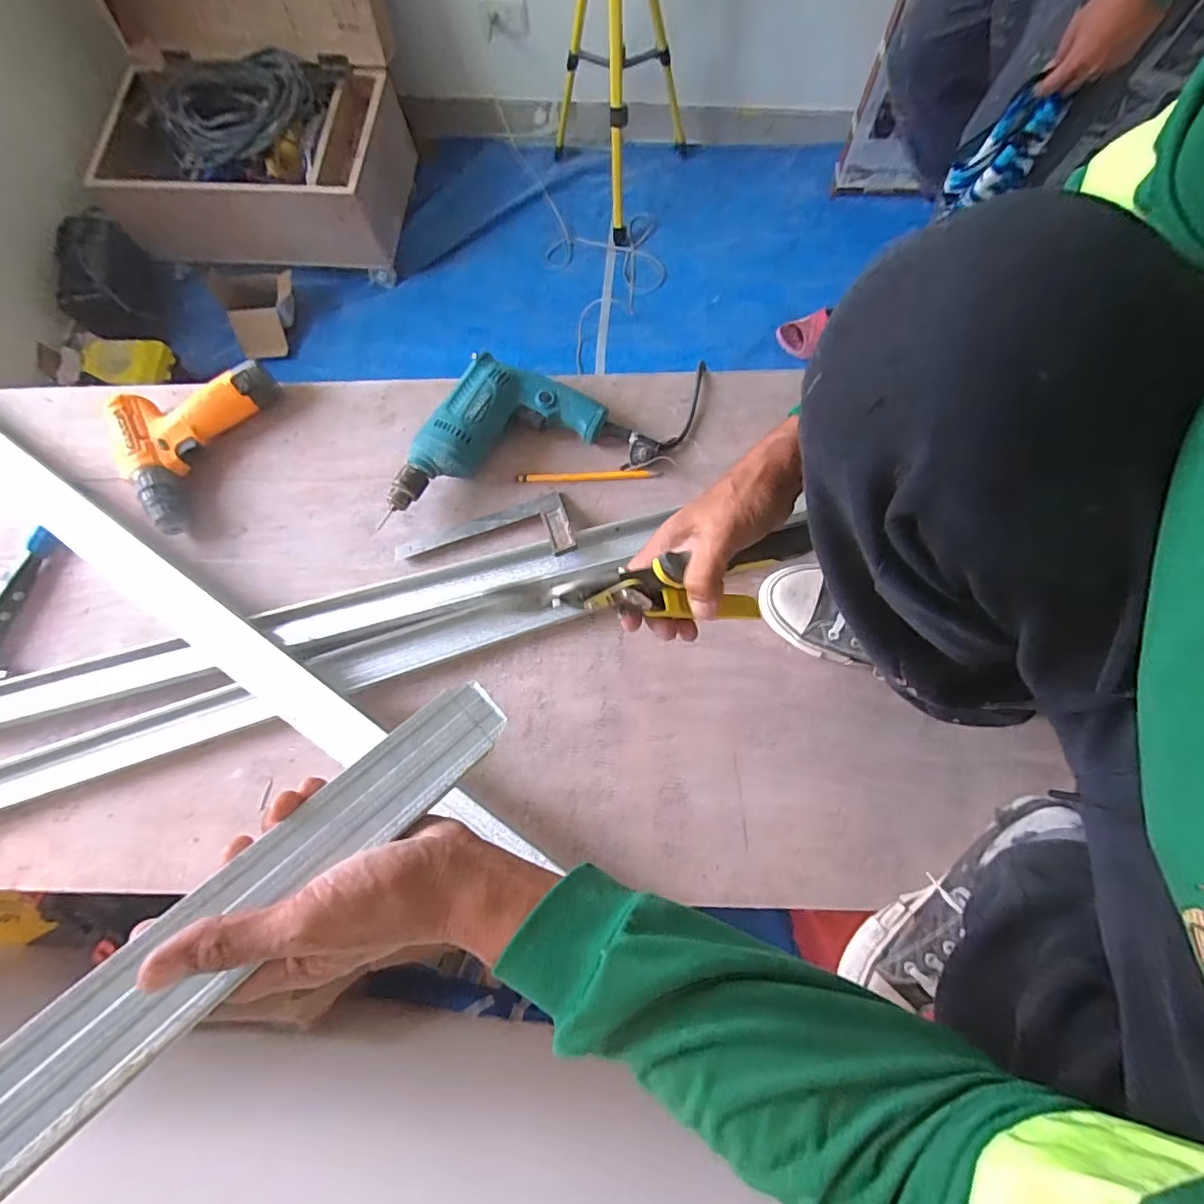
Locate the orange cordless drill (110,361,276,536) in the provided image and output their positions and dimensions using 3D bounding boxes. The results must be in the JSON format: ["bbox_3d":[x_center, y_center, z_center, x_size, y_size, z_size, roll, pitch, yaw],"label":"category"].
[{"bbox_3d":[-0.511,-0.206,0.674,0.151,0.053,0.222,25,77,8],"label":"orange cordless drill"}]

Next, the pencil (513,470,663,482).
[{"bbox_3d":[-0.018,-0.150,0.666,0.168,0.004,0.011,-1,94,4],"label":"pencil"}]

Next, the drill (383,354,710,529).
[{"bbox_3d":[-0.065,-0.216,0.658,0.396,0.066,0.158,-12,75,-2],"label":"drill"}]

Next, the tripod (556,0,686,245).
[{"bbox_3d":[0.057,-1.331,1.295,0.371,0.782,0.371,-6,76,2],"label":"tripod"}]

